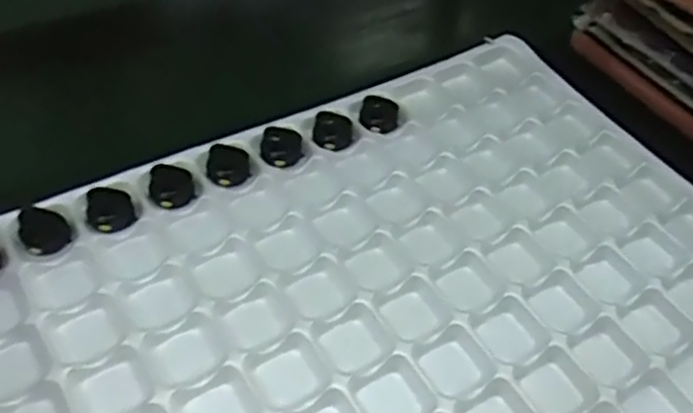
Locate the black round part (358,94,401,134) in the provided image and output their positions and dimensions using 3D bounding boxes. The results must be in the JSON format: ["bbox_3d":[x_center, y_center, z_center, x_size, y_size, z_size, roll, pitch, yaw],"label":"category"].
[{"bbox_3d":[0.027,-0.075,0.569,0.032,0.015,0.035,2,44,-2],"label":"black round part"}]

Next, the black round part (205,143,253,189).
[{"bbox_3d":[-0.086,-0.030,0.513,0.031,0.018,0.027,-4,45,-9],"label":"black round part"}]

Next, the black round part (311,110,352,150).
[{"bbox_3d":[-0.010,-0.059,0.552,0.031,0.020,0.031,2,44,-2],"label":"black round part"}]

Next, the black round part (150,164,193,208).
[{"bbox_3d":[-0.123,-0.015,0.495,0.029,0.018,0.024,-4,45,-9],"label":"black round part"}]

